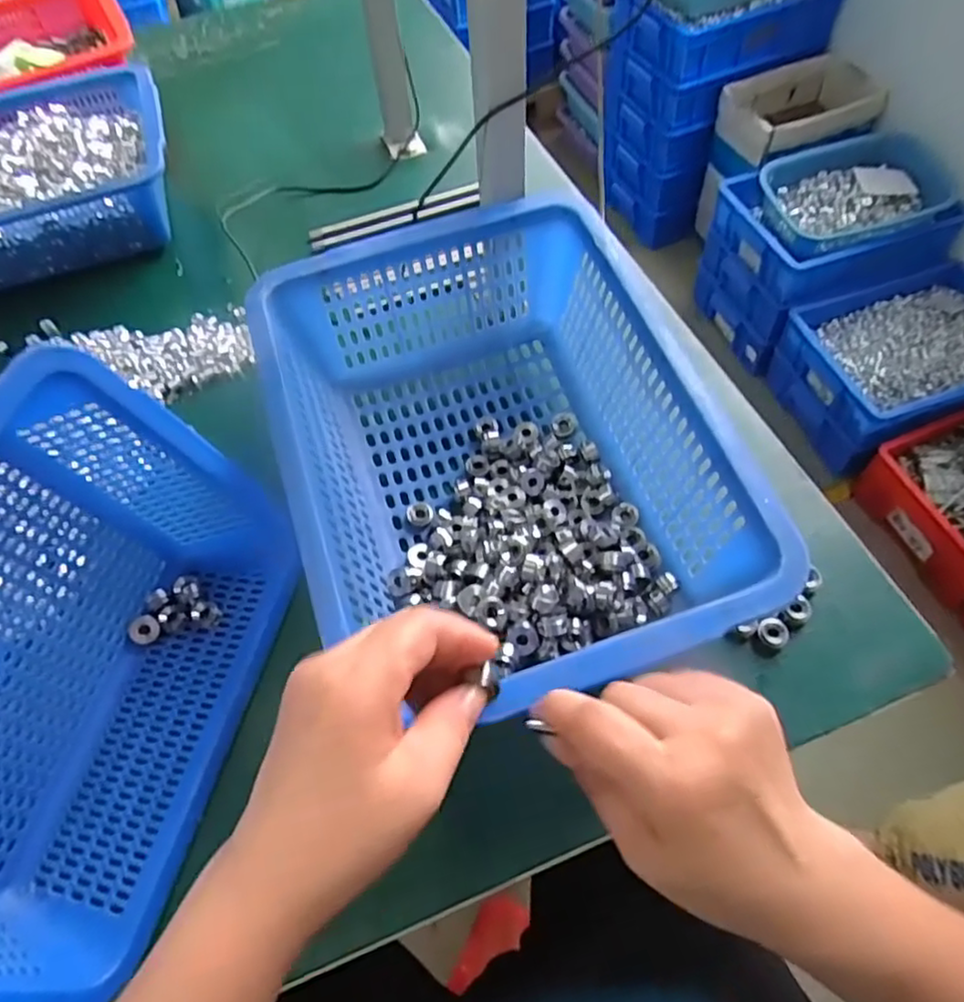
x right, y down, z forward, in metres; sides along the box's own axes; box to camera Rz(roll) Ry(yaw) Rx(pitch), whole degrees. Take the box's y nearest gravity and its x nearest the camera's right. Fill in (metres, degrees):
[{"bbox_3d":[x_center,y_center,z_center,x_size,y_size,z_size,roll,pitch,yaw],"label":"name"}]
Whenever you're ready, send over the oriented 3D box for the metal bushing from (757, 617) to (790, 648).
[{"bbox_3d":[0.199,0.090,0.448,0.019,0.013,0.020,-2,59,3],"label":"metal bushing"}]

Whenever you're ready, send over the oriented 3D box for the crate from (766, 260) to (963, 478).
[{"bbox_3d":[0.920,-0.303,1.436,0.526,0.182,0.337,-21,60,-8],"label":"crate"}]

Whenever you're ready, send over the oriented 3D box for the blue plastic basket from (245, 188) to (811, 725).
[{"bbox_3d":[0.008,-0.032,0.467,0.269,0.122,0.356,-16,60,-6],"label":"blue plastic basket"}]

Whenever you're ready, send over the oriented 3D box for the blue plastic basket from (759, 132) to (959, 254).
[{"bbox_3d":[0.789,-0.674,1.445,0.398,0.116,0.264,-25,61,-11],"label":"blue plastic basket"}]

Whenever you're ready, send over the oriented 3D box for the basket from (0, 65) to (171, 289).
[{"bbox_3d":[-0.483,-0.346,0.703,0.300,0.094,0.233,-19,60,-8],"label":"basket"}]

